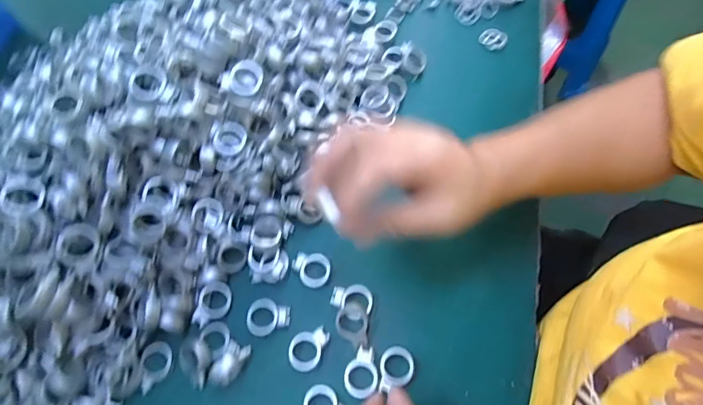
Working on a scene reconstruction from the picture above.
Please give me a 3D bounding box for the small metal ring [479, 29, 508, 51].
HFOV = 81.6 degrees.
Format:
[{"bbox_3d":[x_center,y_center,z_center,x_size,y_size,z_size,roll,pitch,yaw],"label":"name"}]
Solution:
[{"bbox_3d":[0.157,-0.181,0.449,0.029,0.008,0.026,28,69,12],"label":"small metal ring"}]

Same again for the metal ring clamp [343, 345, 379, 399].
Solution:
[{"bbox_3d":[0.009,0.129,0.311,0.025,0.004,0.036,18,67,8],"label":"metal ring clamp"}]

